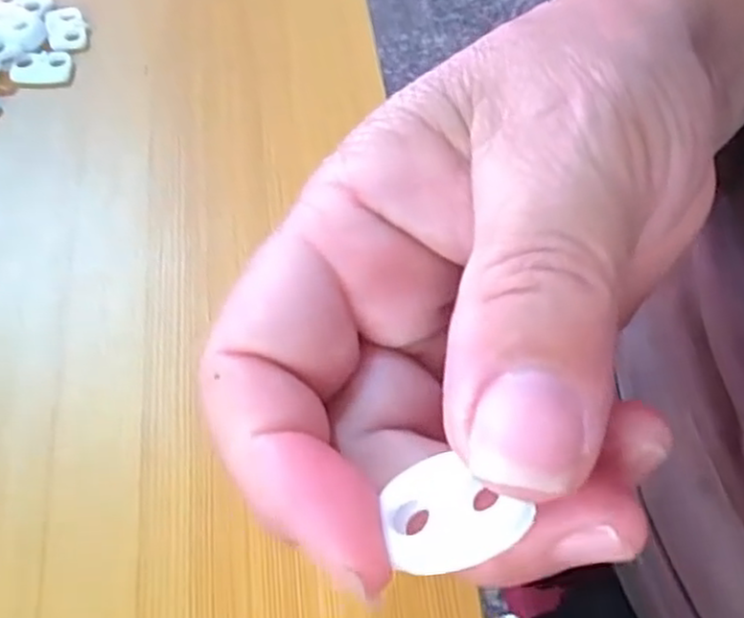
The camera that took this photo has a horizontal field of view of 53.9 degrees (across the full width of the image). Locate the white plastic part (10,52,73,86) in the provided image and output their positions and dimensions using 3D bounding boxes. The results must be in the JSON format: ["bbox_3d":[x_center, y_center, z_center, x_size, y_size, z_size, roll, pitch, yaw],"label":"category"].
[{"bbox_3d":[-0.104,-0.076,0.230,0.018,0.004,0.012,-5,60,-7],"label":"white plastic part"}]

